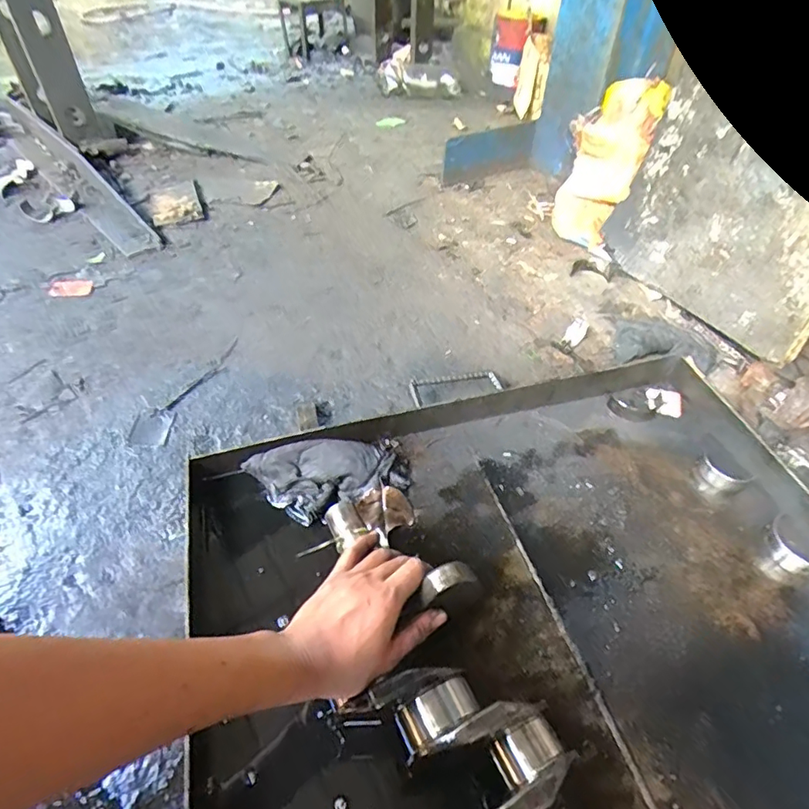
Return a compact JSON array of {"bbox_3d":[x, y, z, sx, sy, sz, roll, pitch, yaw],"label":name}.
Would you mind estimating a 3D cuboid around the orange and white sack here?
[{"bbox_3d":[0.411,-0.503,1.104,0.150,0.108,0.363,26,93,20],"label":"orange and white sack"}]

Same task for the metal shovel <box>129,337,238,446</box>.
[{"bbox_3d":[-0.320,-0.026,0.771,0.062,0.008,0.232,15,49,12],"label":"metal shovel"}]

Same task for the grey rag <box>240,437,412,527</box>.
[{"bbox_3d":[-0.089,0.082,0.634,0.189,0.042,0.099,-17,50,-16],"label":"grey rag"}]

